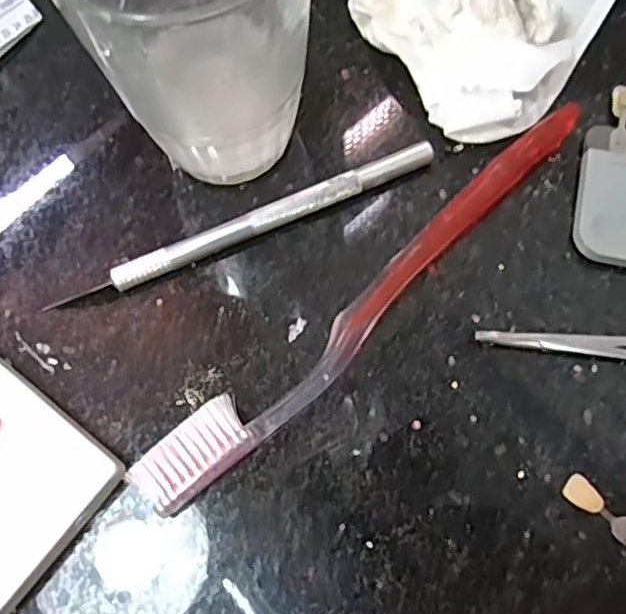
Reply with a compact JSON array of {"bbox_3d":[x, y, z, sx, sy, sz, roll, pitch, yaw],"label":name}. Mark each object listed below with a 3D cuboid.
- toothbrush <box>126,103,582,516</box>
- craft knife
[{"bbox_3d":[0.022,-0.003,0.212,0.186,0.012,0.019,-40,77,-10],"label":"toothbrush"},{"bbox_3d":[-0.021,-0.027,0.223,0.131,0.009,0.009,-23,74,-6],"label":"craft knife"}]

